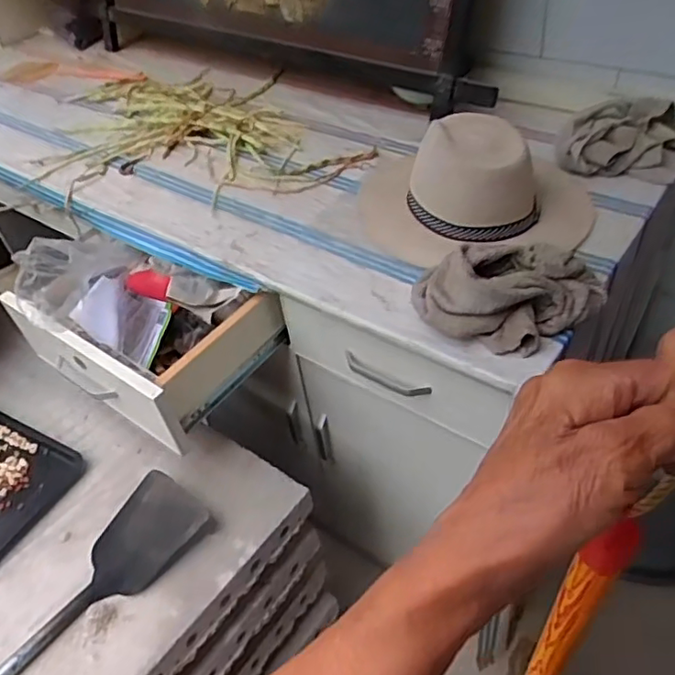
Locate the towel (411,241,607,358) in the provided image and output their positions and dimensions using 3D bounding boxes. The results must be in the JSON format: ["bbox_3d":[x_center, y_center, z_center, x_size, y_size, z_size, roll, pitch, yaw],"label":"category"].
[{"bbox_3d":[0.207,-0.052,0.721,0.227,0.079,0.122,-4,46,3],"label":"towel"}]

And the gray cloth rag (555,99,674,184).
[{"bbox_3d":[0.458,-0.320,0.975,0.205,0.053,0.164,6,47,13],"label":"gray cloth rag"}]

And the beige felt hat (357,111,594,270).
[{"bbox_3d":[0.191,-0.241,0.895,0.331,0.116,0.287,4,47,12],"label":"beige felt hat"}]

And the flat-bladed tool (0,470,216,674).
[{"bbox_3d":[-0.389,0.370,0.760,0.118,0.039,0.516,32,57,32],"label":"flat-bladed tool"}]

